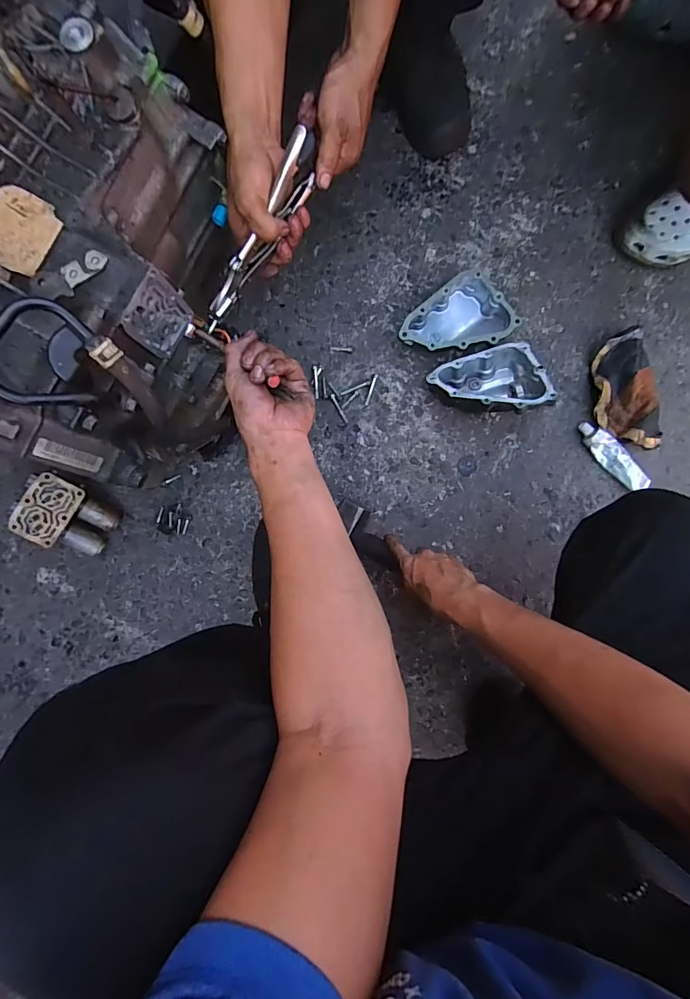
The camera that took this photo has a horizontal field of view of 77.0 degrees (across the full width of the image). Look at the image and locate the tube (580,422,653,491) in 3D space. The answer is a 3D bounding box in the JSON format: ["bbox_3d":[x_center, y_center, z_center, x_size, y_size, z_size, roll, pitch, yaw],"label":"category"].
[{"bbox_3d":[0.416,-0.062,0.668,0.141,0.030,0.039,40,92,2],"label":"tube"}]

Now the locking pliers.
[{"bbox_3d":[-0.101,-0.298,0.505,0.015,0.073,0.222,39,109,2],"label":"locking pliers"}]

